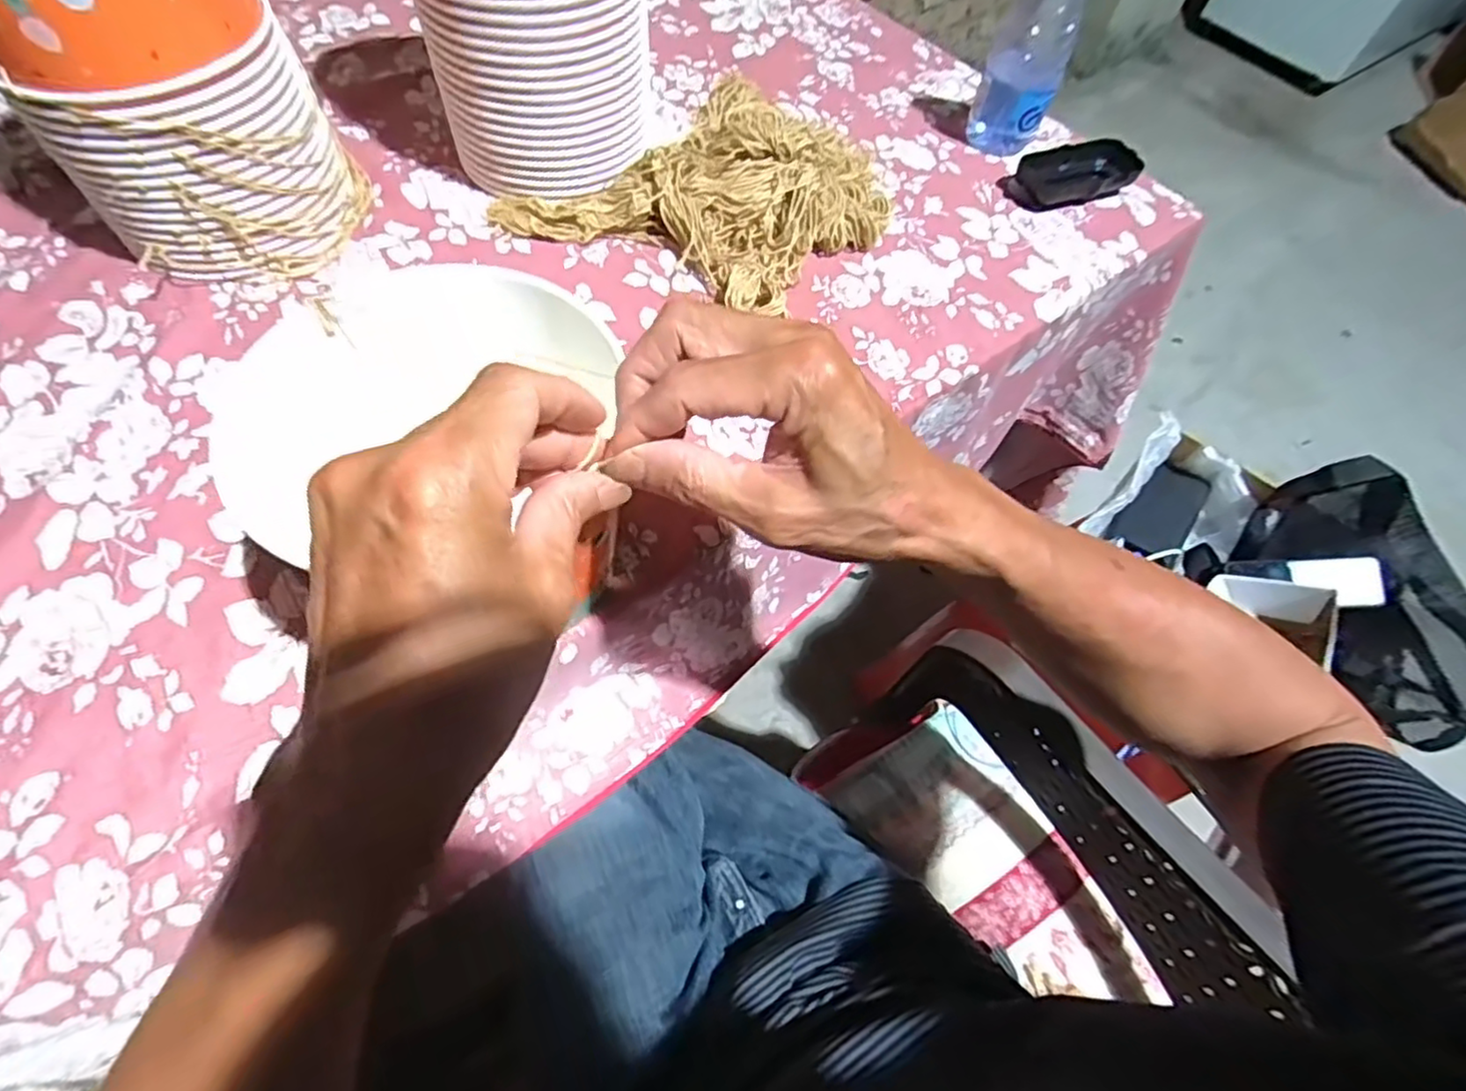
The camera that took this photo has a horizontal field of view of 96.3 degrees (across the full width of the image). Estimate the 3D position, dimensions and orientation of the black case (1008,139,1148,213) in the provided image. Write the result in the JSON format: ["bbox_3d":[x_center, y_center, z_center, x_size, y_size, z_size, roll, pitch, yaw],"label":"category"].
[{"bbox_3d":[0.317,-0.344,0.610,0.120,0.028,0.051,-16,64,-12],"label":"black case"}]

